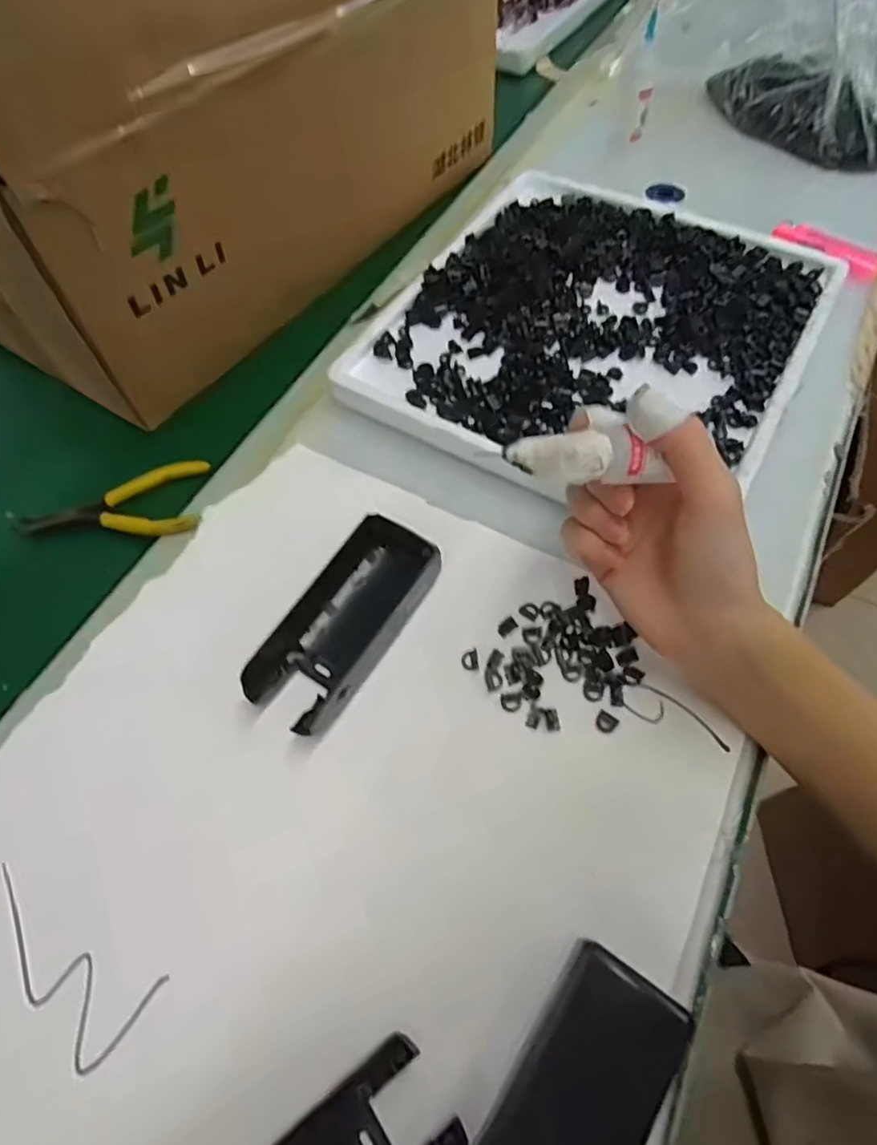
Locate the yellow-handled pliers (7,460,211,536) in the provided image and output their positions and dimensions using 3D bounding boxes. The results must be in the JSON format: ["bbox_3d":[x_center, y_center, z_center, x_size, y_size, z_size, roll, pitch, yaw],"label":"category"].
[{"bbox_3d":[-0.201,-0.046,0.374,0.115,0.008,0.058,-3,60,2],"label":"yellow-handled pliers"}]

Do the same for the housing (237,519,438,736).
[{"bbox_3d":[-0.047,0.025,0.303,0.052,0.034,0.106,29,66,18],"label":"housing"}]

